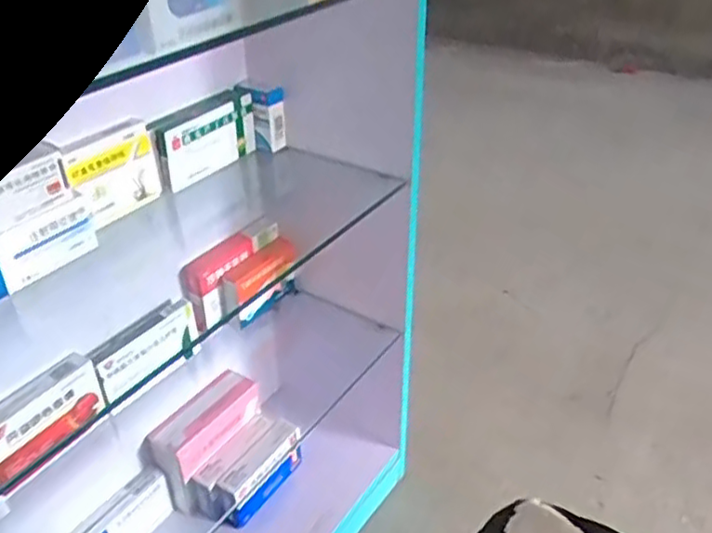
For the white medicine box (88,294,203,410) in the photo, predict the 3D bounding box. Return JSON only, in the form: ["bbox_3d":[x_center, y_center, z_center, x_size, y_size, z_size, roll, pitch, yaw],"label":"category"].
[{"bbox_3d":[-0.262,0.108,0.848,0.037,0.088,0.145,21,39,28],"label":"white medicine box"}]

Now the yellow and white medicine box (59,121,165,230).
[{"bbox_3d":[-0.261,-0.098,0.726,0.024,0.103,0.107,25,41,29],"label":"yellow and white medicine box"}]

